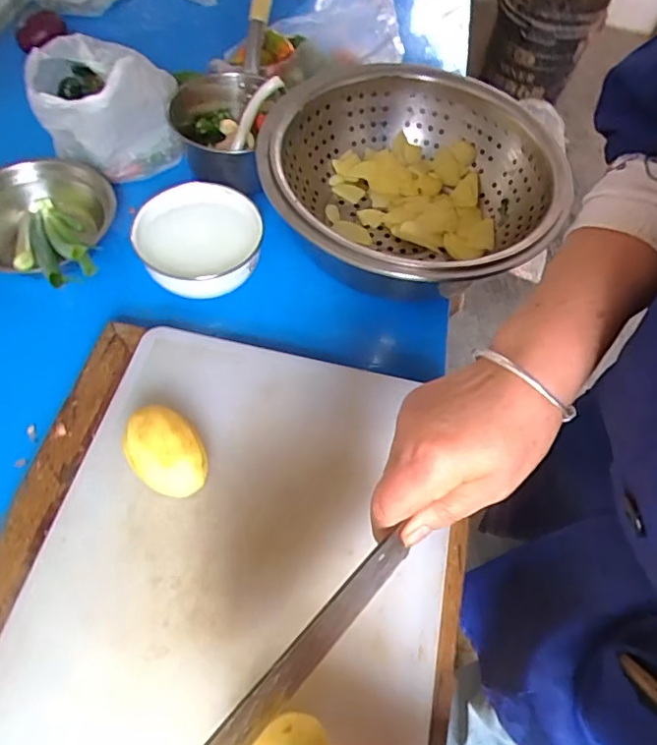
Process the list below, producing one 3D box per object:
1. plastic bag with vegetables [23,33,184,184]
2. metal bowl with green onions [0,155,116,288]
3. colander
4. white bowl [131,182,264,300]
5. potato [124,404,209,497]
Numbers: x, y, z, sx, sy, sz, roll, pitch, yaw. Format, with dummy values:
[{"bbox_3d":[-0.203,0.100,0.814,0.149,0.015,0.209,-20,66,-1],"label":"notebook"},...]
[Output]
[{"bbox_3d":[-0.289,-0.358,0.709,0.160,0.126,0.202,-19,62,-16],"label":"plastic bag with vegetables"},{"bbox_3d":[-0.318,-0.162,0.598,0.144,0.087,0.213,-7,59,-9],"label":"metal bowl with green onions"},{"bbox_3d":[0.091,-0.215,0.648,0.314,0.122,0.321,2,58,-3],"label":"colander"},{"bbox_3d":[-0.145,-0.149,0.624,0.142,0.050,0.133,-32,66,-22],"label":"white bowl"},{"bbox_3d":[-0.133,0.067,0.451,0.056,0.051,0.079,-39,70,-24],"label":"potato"}]

